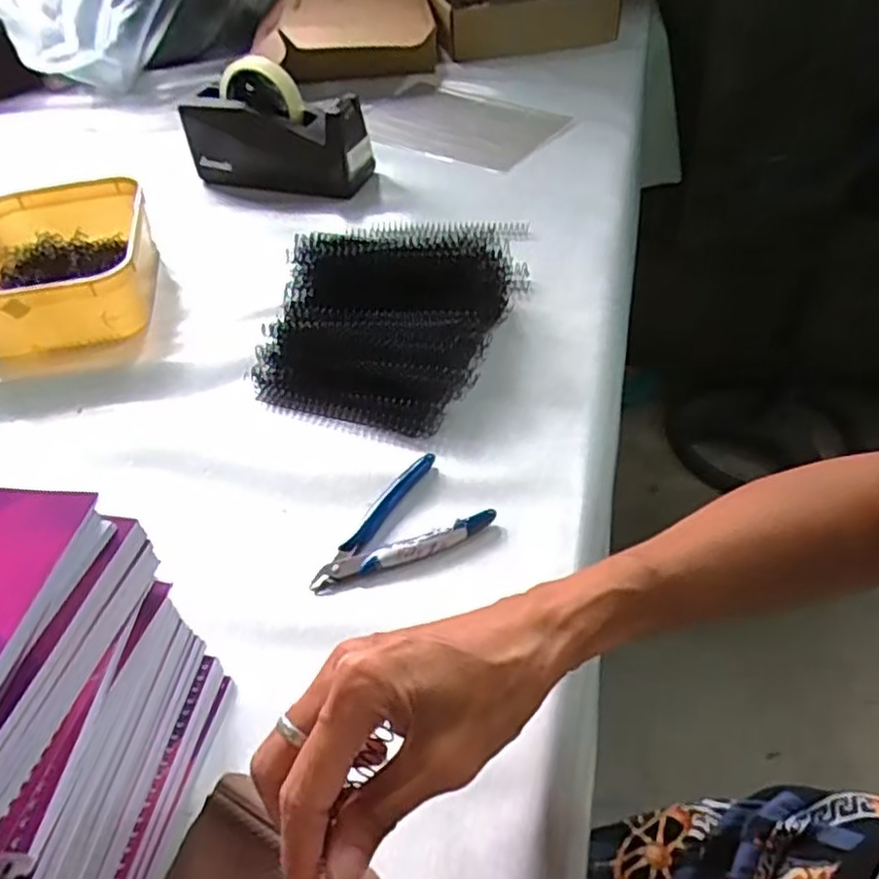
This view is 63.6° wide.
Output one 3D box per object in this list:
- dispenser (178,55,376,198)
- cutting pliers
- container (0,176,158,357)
[{"bbox_3d":[-0.183,-0.345,0.790,0.206,0.114,0.057,11,47,16],"label":"dispenser"},{"bbox_3d":[-0.029,0.058,0.445,0.114,0.013,0.068,-32,50,-24],"label":"cutting pliers"},{"bbox_3d":[-0.349,-0.163,0.658,0.155,0.062,0.196,-14,45,-9],"label":"container"}]

